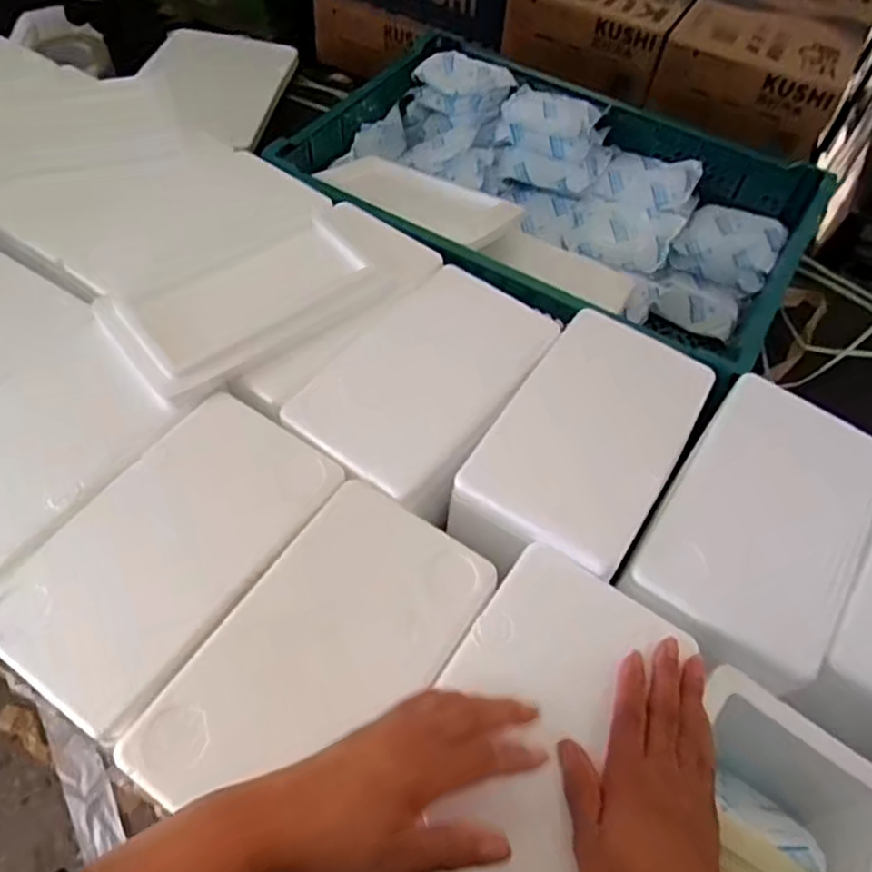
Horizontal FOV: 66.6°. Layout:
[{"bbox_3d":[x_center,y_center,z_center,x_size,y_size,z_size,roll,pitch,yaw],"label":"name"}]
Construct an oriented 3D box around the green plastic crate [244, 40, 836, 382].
[{"bbox_3d":[0.136,-0.287,0.861,0.597,0.153,0.403,28,58,14],"label":"green plastic crate"}]

